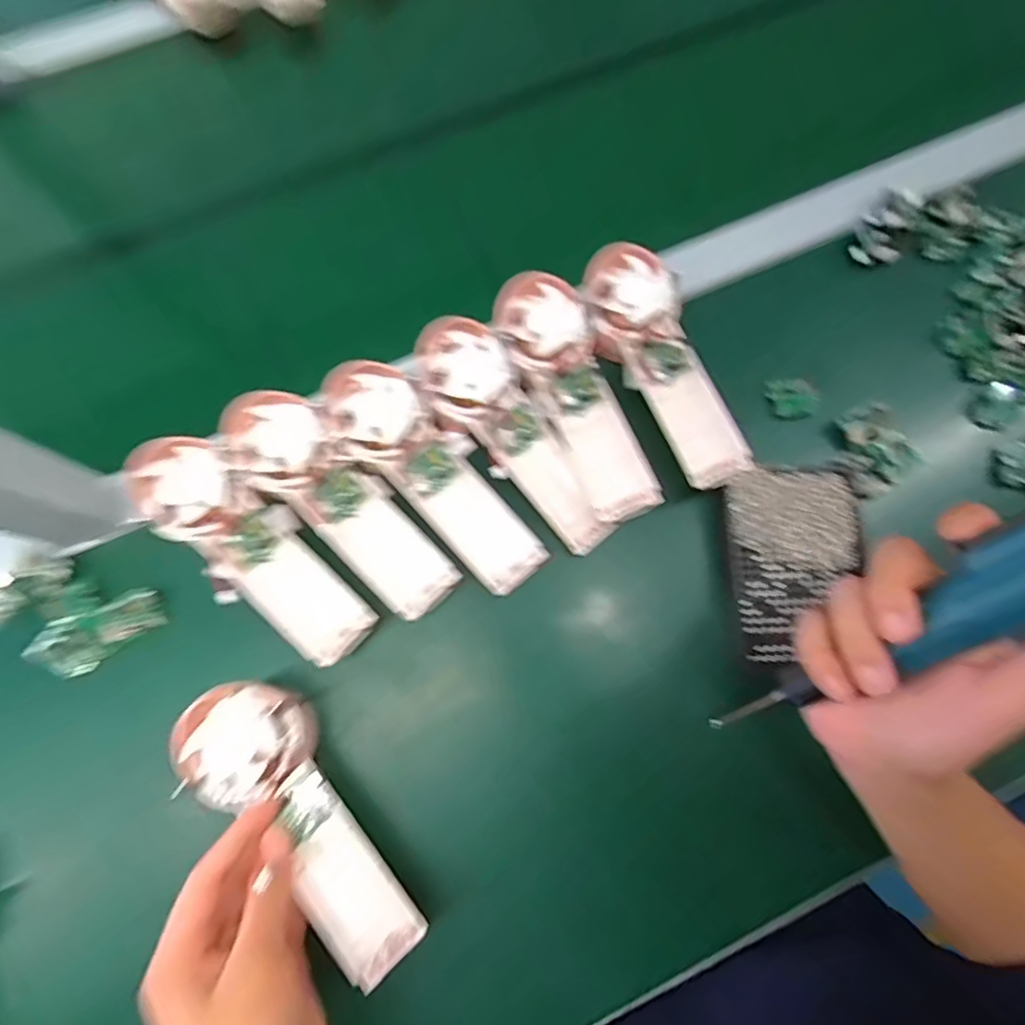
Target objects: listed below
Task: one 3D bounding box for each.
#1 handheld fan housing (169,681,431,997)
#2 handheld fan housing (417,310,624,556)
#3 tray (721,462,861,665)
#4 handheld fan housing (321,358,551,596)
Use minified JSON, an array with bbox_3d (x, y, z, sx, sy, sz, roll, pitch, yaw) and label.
[{"bbox_3d":[-0.121,0.175,0.325,0.063,0.037,0.179,-38,82,-10],"label":"handheld fan housing"},{"bbox_3d":[0.002,-0.051,0.384,0.058,0.027,0.178,-37,92,-9],"label":"handheld fan housing"},{"bbox_3d":[0.190,0.032,0.381,0.088,0.014,0.126,-6,75,-2],"label":"tray"},{"bbox_3d":[-0.049,-0.026,0.378,0.178,0.039,0.063,43,79,10],"label":"handheld fan housing"}]

